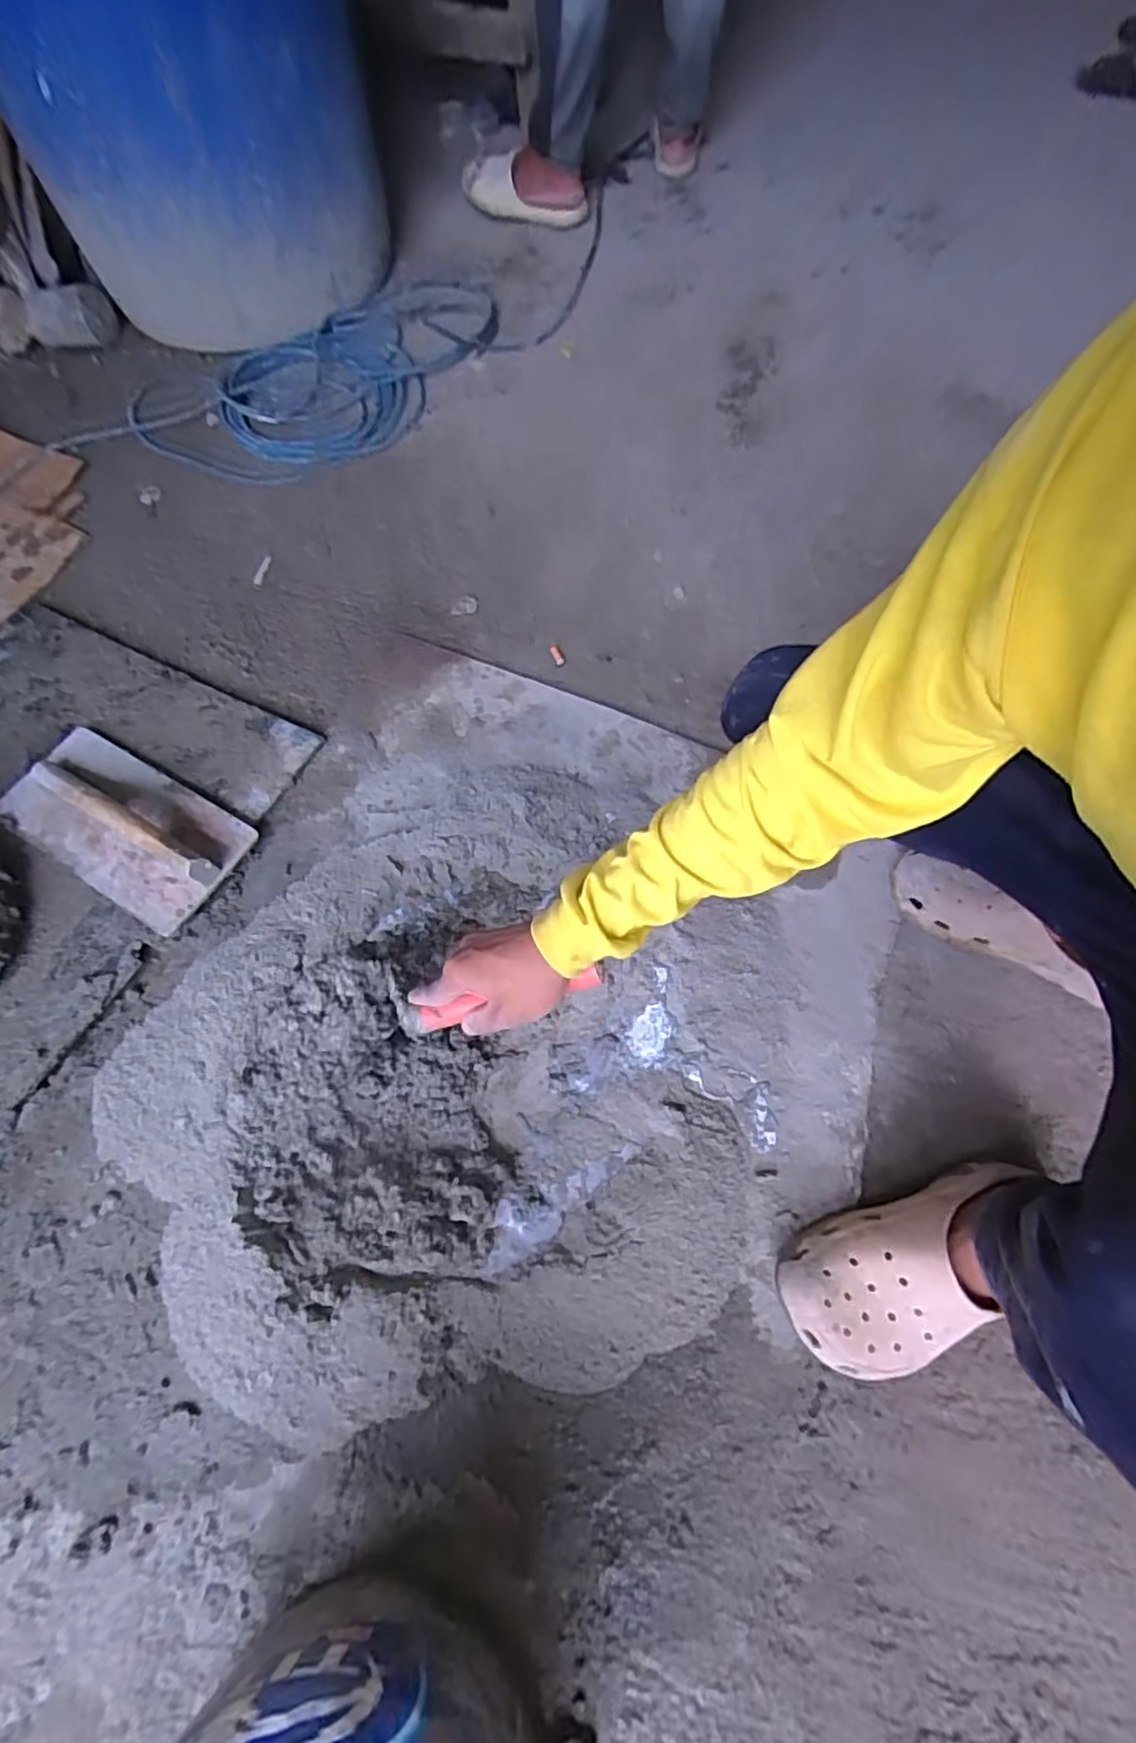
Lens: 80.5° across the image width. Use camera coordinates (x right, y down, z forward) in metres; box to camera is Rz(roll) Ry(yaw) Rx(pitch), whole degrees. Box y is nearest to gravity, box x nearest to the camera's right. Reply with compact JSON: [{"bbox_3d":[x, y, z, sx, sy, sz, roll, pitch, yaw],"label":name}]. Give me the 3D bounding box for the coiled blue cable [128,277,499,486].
[{"bbox_3d":[-0.376,-0.835,1.145,0.668,0.046,0.317,-34,68,-12],"label":"coiled blue cable"}]

